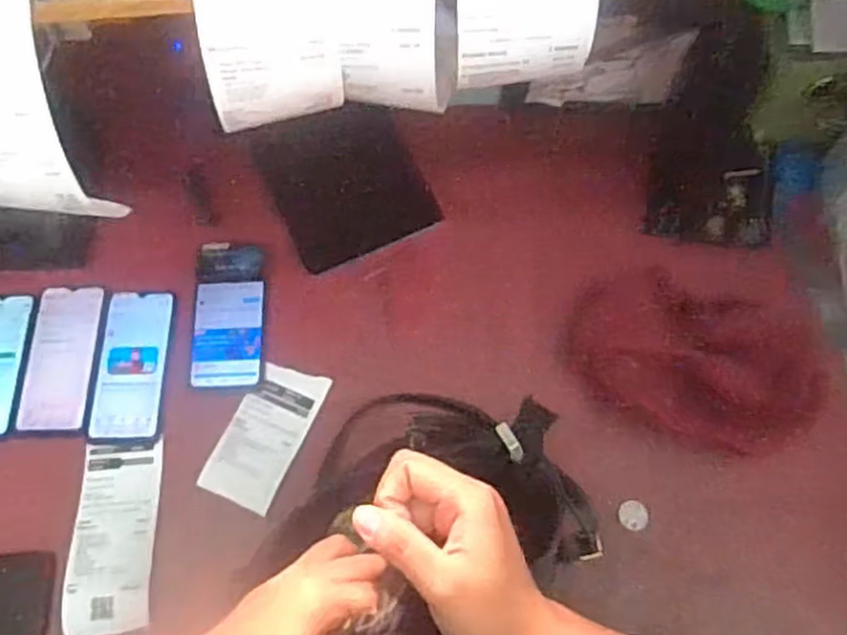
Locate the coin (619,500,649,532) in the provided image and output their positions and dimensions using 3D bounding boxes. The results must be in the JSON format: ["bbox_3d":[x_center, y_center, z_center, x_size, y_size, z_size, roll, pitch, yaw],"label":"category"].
[{"bbox_3d":[0.202,0.190,0.721,0.028,0.004,0.027,0,75,0],"label":"coin"}]

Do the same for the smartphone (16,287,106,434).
[{"bbox_3d":[-0.379,0.041,0.785,0.074,0.006,0.157,-2,68,1],"label":"smartphone"}]

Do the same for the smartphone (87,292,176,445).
[{"bbox_3d":[-0.302,0.049,0.782,0.076,0.006,0.161,0,68,2],"label":"smartphone"}]

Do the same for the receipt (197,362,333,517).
[{"bbox_3d":[-0.160,0.116,0.755,0.077,0.004,0.144,22,70,11],"label":"receipt"}]

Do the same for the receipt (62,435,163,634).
[{"bbox_3d":[-0.296,0.209,0.720,0.076,0.014,0.178,-3,68,1],"label":"receipt"}]

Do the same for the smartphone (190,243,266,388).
[{"bbox_3d":[-0.208,-0.004,0.798,0.073,0.015,0.160,-4,68,0],"label":"smartphone"}]

